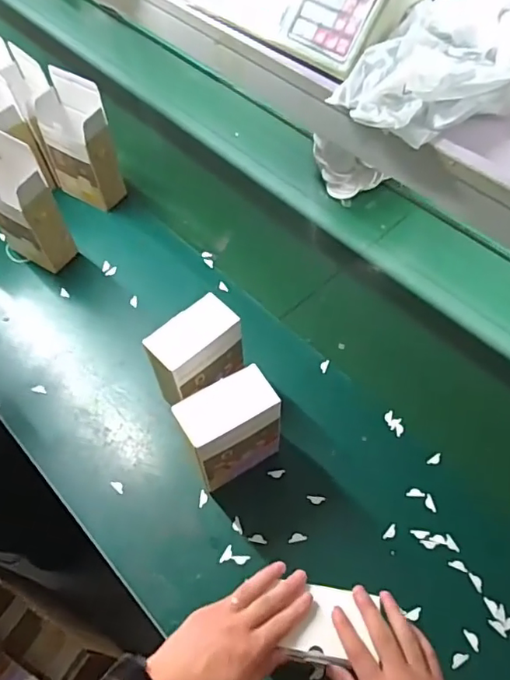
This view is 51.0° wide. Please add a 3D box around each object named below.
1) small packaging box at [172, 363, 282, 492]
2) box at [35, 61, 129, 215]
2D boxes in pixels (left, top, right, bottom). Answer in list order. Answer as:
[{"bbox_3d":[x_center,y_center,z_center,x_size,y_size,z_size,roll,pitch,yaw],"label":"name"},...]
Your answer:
[{"bbox_3d":[-0.032,0.125,0.729,0.119,0.165,0.070,-28,60,-16],"label":"small packaging box"},{"bbox_3d":[-0.334,-0.363,1.014,0.131,0.236,0.088,28,62,18],"label":"box"}]

